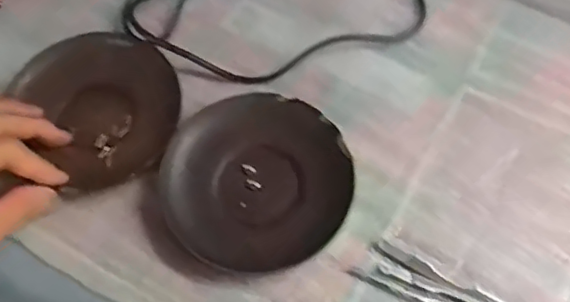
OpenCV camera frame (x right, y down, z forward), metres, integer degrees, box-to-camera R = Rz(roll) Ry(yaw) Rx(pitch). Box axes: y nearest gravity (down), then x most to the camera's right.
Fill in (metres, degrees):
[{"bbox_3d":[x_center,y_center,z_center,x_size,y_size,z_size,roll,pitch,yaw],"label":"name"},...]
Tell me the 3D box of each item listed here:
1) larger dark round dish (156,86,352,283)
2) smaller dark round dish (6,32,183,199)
[{"bbox_3d":[-0.018,0.019,0.373,0.114,0.020,0.108,-1,65,3],"label":"larger dark round dish"},{"bbox_3d":[-0.119,-0.032,0.404,0.103,0.018,0.108,-31,67,-11],"label":"smaller dark round dish"}]

